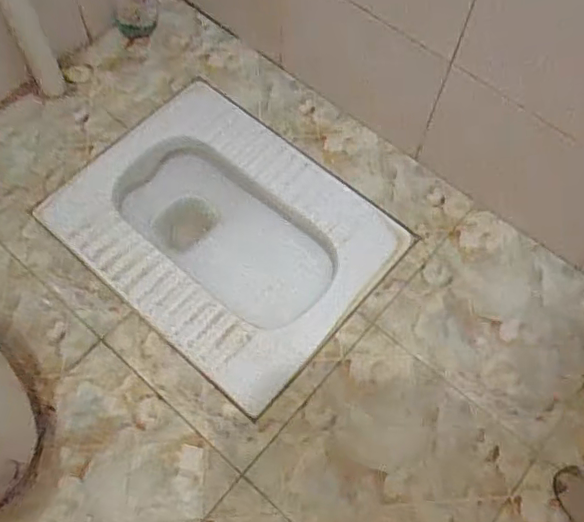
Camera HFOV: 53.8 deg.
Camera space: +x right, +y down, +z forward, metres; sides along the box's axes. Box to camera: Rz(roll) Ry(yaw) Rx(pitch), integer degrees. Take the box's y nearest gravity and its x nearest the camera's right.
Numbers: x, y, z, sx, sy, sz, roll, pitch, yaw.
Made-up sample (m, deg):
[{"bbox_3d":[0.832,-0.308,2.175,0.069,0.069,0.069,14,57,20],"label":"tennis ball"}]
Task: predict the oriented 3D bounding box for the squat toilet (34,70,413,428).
[{"bbox_3d":[-0.113,-0.031,1.048,0.520,0.181,0.404,39,70,16],"label":"squat toilet"}]

